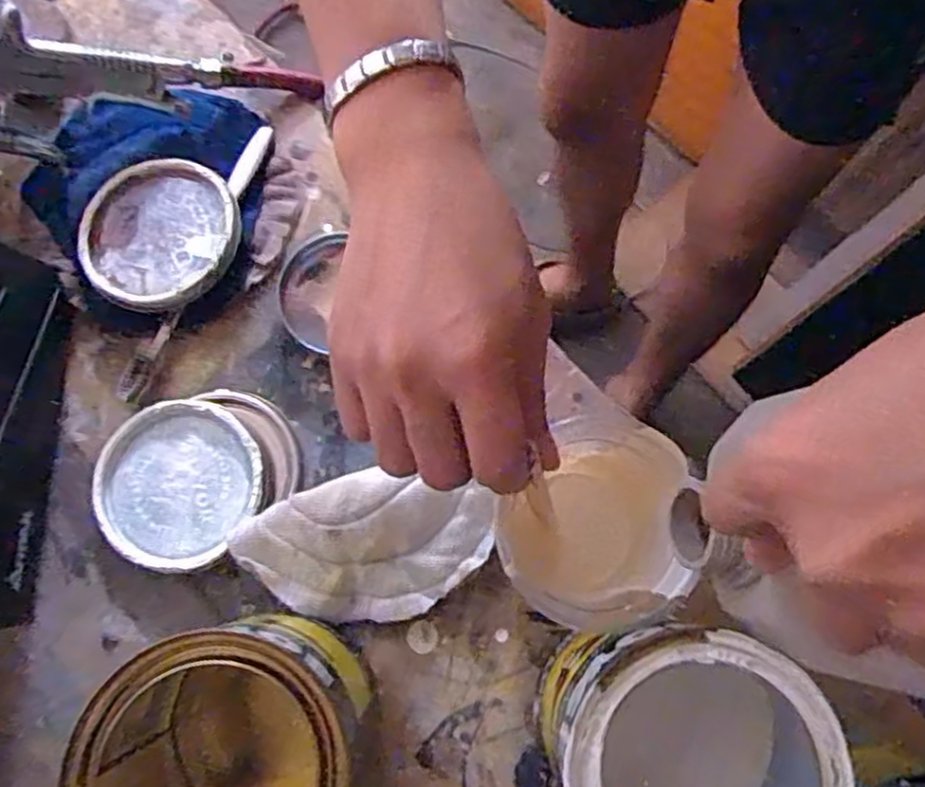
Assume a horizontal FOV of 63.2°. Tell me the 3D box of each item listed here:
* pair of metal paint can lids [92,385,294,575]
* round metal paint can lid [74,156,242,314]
[{"bbox_3d":[-0.152,0.043,0.422,0.106,0.019,0.089,-43,82,-10],"label":"pair of metal paint can lids"},{"bbox_3d":[-0.179,-0.095,0.447,0.090,0.023,0.095,0,77,-2],"label":"round metal paint can lid"}]

